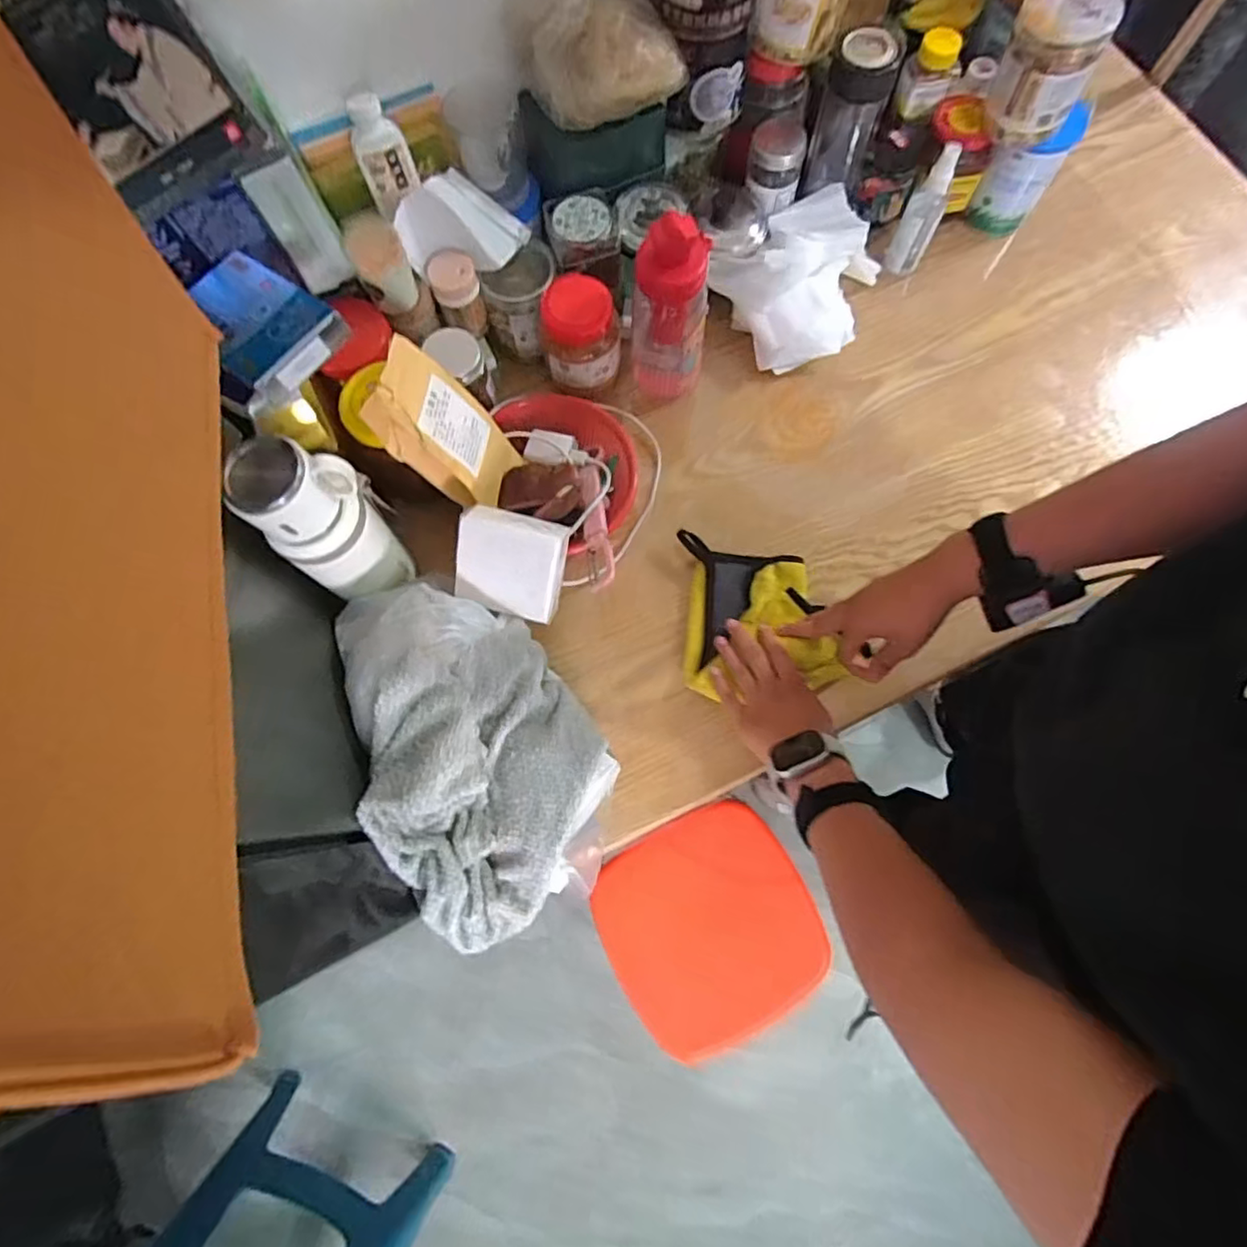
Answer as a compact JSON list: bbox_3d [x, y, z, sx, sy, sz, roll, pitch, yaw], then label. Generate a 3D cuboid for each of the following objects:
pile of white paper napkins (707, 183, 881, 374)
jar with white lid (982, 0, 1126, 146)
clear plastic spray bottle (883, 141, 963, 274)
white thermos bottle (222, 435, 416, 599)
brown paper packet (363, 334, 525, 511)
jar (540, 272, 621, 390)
[{"bbox_3d":[0.209,-0.390,0.716,0.146,0.096,0.194,43,80,11],"label":"pile of white paper napkins"},{"bbox_3d":[0.416,-0.552,0.624,0.083,0.106,0.076,0,75,1],"label":"jar with white lid"},{"bbox_3d":[0.332,-0.454,0.695,0.039,0.149,0.035,25,77,7],"label":"clear plastic spray bottle"},{"bbox_3d":[-0.245,-0.084,0.538,0.073,0.188,0.070,-9,75,-1],"label":"white thermos bottle"},{"bbox_3d":[-0.162,-0.174,0.588,0.042,0.168,0.093,-12,59,33],"label":"brown paper packet"},{"bbox_3d":[-0.045,-0.305,0.662,0.076,0.082,0.069,-12,76,-2],"label":"jar"}]

